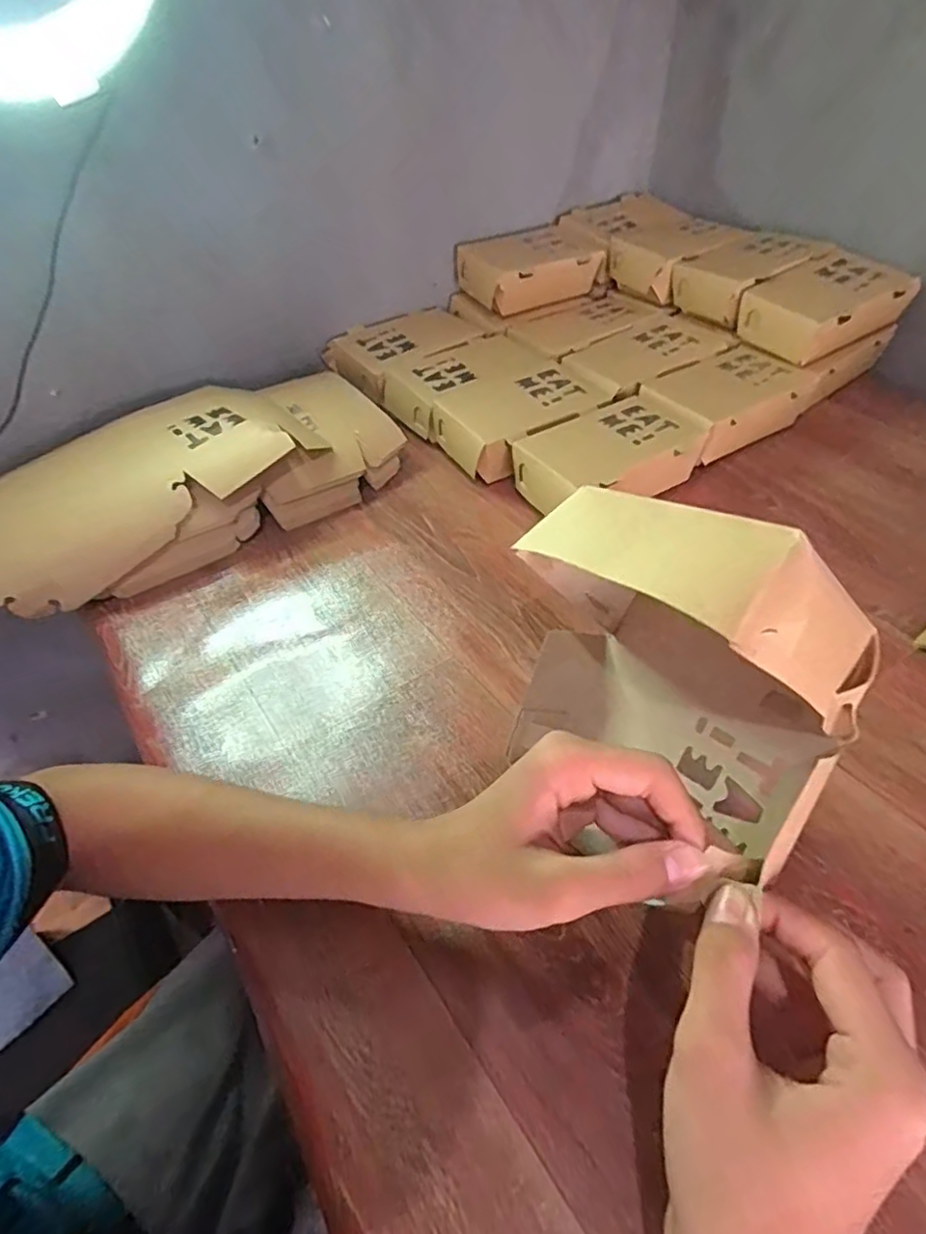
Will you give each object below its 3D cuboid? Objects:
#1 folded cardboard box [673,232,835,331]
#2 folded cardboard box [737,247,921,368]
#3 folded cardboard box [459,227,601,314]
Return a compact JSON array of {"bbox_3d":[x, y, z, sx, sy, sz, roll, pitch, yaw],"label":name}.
[{"bbox_3d":[0.309,-0.370,0.700,0.146,0.050,0.094,-28,49,-22],"label":"folded cardboard box"},{"bbox_3d":[0.367,-0.314,0.647,0.150,0.051,0.097,-28,49,-22],"label":"folded cardboard box"},{"bbox_3d":[0.073,-0.403,0.750,0.146,0.060,0.109,-26,49,-21],"label":"folded cardboard box"}]

